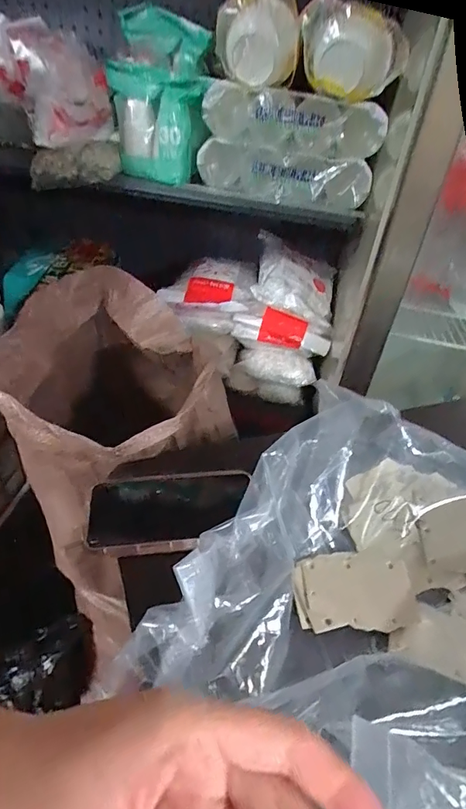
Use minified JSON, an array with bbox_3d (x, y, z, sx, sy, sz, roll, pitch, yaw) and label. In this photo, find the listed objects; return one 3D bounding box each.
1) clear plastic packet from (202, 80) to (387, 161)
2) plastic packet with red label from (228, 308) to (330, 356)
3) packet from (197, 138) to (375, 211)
[{"bbox_3d":[0.093,-0.429,0.682,0.269,0.075,0.068,15,40,11],"label":"clear plastic packet"},{"bbox_3d":[0.096,-0.144,0.881,0.192,0.072,0.034,13,40,9],"label":"plastic packet with red label"},{"bbox_3d":[0.081,-0.370,0.723,0.269,0.068,0.062,14,40,9],"label":"packet"}]

